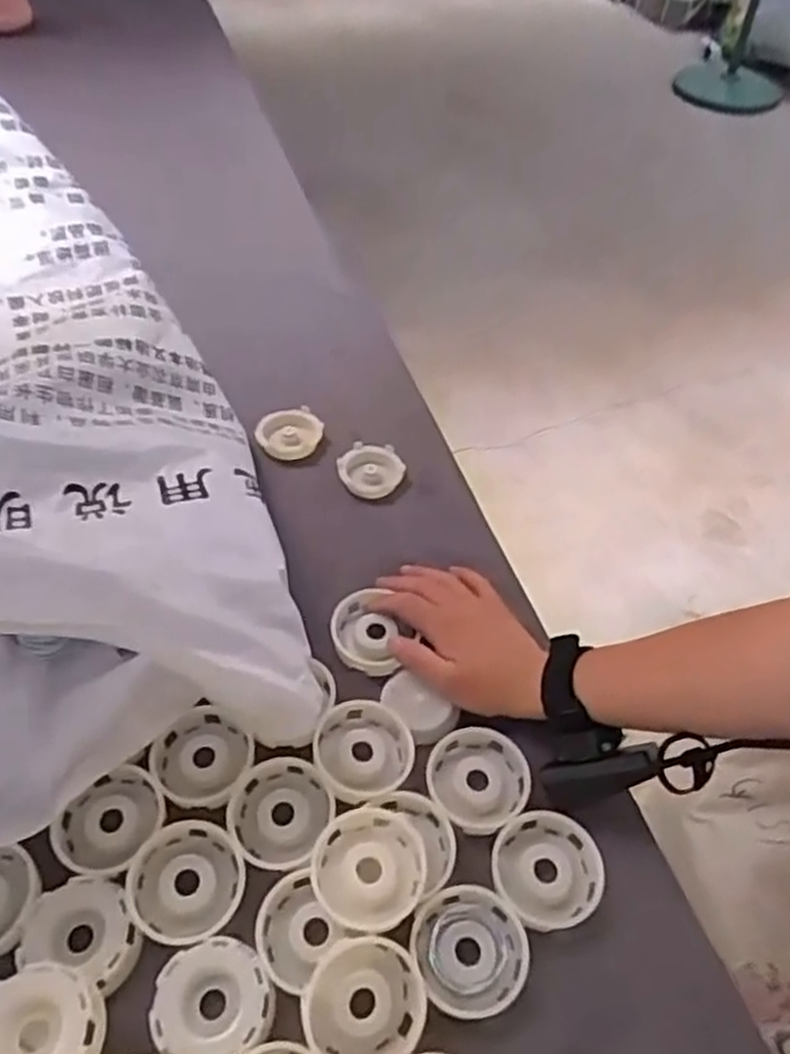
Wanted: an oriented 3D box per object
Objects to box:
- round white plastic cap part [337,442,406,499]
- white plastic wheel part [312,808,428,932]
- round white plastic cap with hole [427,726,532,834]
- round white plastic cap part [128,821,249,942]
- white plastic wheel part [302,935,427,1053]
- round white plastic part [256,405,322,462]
[{"bbox_3d":[-0.023,-0.053,0.691,0.056,0.010,0.060,1,51,-2],"label":"round white plastic cap part"},{"bbox_3d":[-0.015,0.204,0.457,0.067,0.023,0.062,1,51,-2],"label":"white plastic wheel part"},{"bbox_3d":[0.054,0.167,0.508,0.069,0.021,0.061,-33,59,-26],"label":"round white plastic cap with hole"},{"bbox_3d":[-0.125,0.216,0.465,0.065,0.021,0.067,1,51,-2],"label":"round white plastic cap part"},{"bbox_3d":[-0.016,0.259,0.415,0.066,0.027,0.061,1,51,-2],"label":"white plastic wheel part"},{"bbox_3d":[-0.099,-0.088,0.714,0.057,0.018,0.050,-22,55,-19],"label":"round white plastic part"}]

